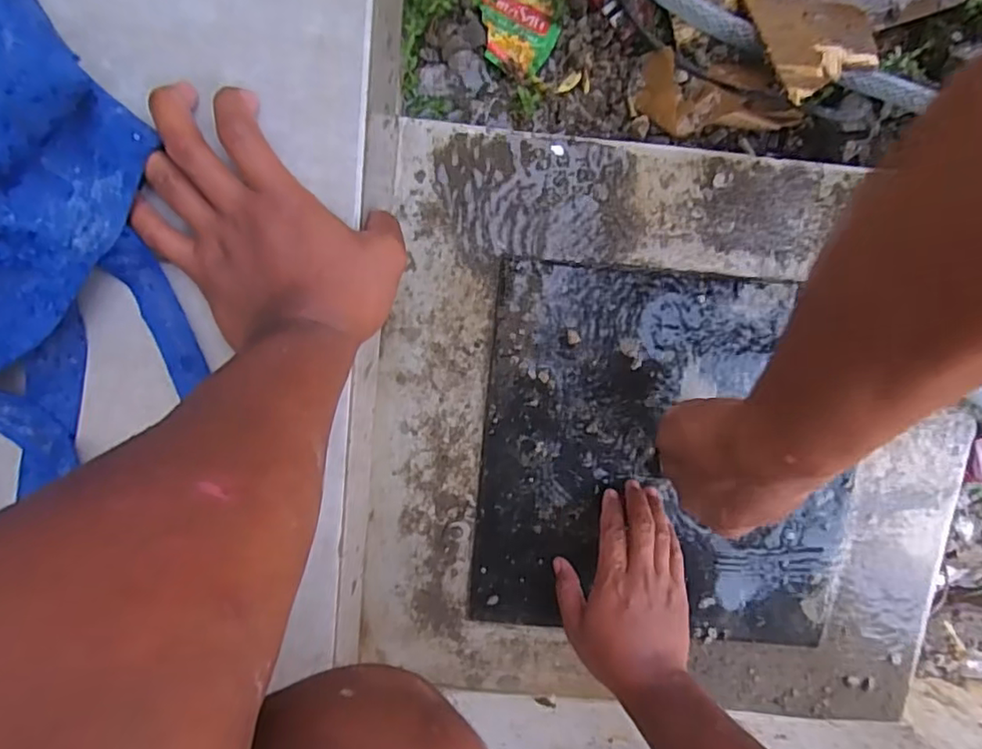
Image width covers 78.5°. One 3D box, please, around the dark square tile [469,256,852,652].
[{"bbox_3d":[0.162,0.079,0.545,0.336,0.011,0.334,5,100,-3],"label":"dark square tile"}]

